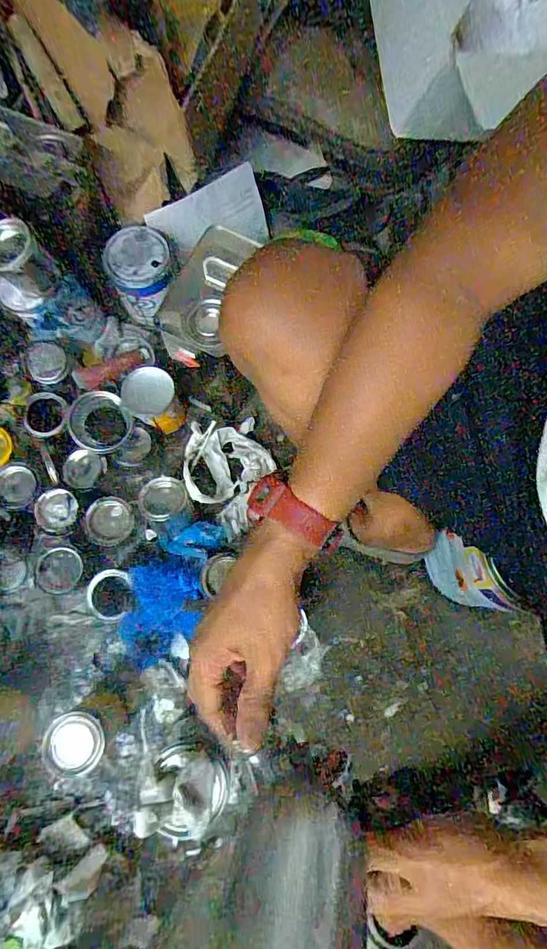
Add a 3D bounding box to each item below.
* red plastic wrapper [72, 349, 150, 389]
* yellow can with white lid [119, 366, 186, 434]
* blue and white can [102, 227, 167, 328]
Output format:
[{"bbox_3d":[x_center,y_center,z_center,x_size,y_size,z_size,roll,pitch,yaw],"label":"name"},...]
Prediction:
[{"bbox_3d":[-0.255,-0.172,0.731,0.121,0.014,0.032,-32,81,-23],"label":"red plastic wrapper"},{"bbox_3d":[-0.191,-0.115,0.726,0.084,0.124,0.065,-17,79,-5],"label":"yellow can with white lid"},{"bbox_3d":[-0.216,-0.333,0.765,0.097,0.120,0.105,0,79,-1],"label":"blue and white can"}]

